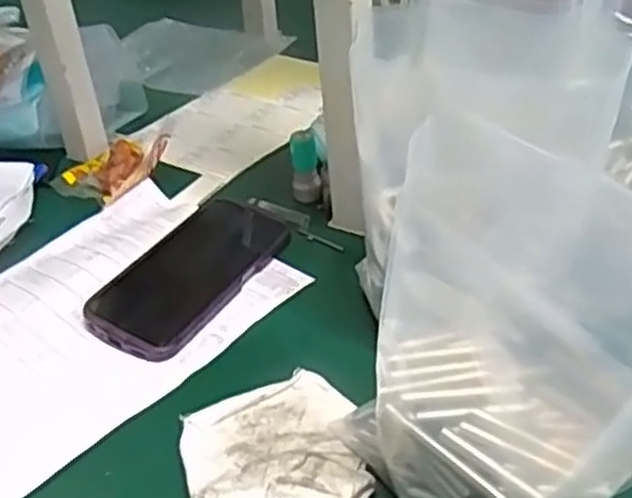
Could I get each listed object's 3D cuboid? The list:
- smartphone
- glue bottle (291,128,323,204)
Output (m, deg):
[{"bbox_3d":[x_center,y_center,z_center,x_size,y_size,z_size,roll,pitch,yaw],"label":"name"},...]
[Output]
[{"bbox_3d":[-0.093,0.017,0.577,0.079,0.018,0.166,15,43,27],"label":"smartphone"},{"bbox_3d":[-0.009,-0.067,0.654,0.023,0.061,0.018,-7,38,1],"label":"glue bottle"}]

